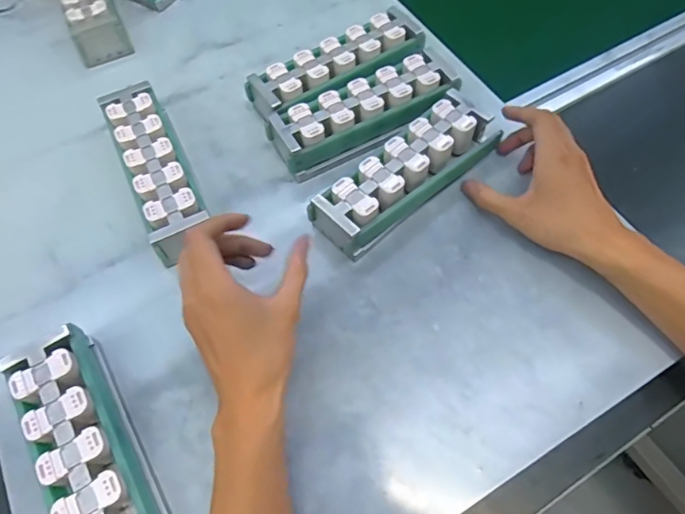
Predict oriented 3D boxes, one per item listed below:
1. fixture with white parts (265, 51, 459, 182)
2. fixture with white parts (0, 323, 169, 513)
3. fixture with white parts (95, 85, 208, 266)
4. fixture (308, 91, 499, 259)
[{"bbox_3d":[0.023,-0.144,0.481,0.192,0.048,0.063,-26,64,-11],"label":"fixture with white parts"},{"bbox_3d":[-0.180,0.144,0.338,0.054,0.047,0.190,-31,65,-13],"label":"fixture with white parts"},{"bbox_3d":[-0.178,-0.085,0.458,0.054,0.049,0.198,-25,64,-10],"label":"fixture with white parts"},{"bbox_3d":[0.060,-0.078,0.445,0.192,0.048,0.063,-38,67,-16],"label":"fixture"}]

